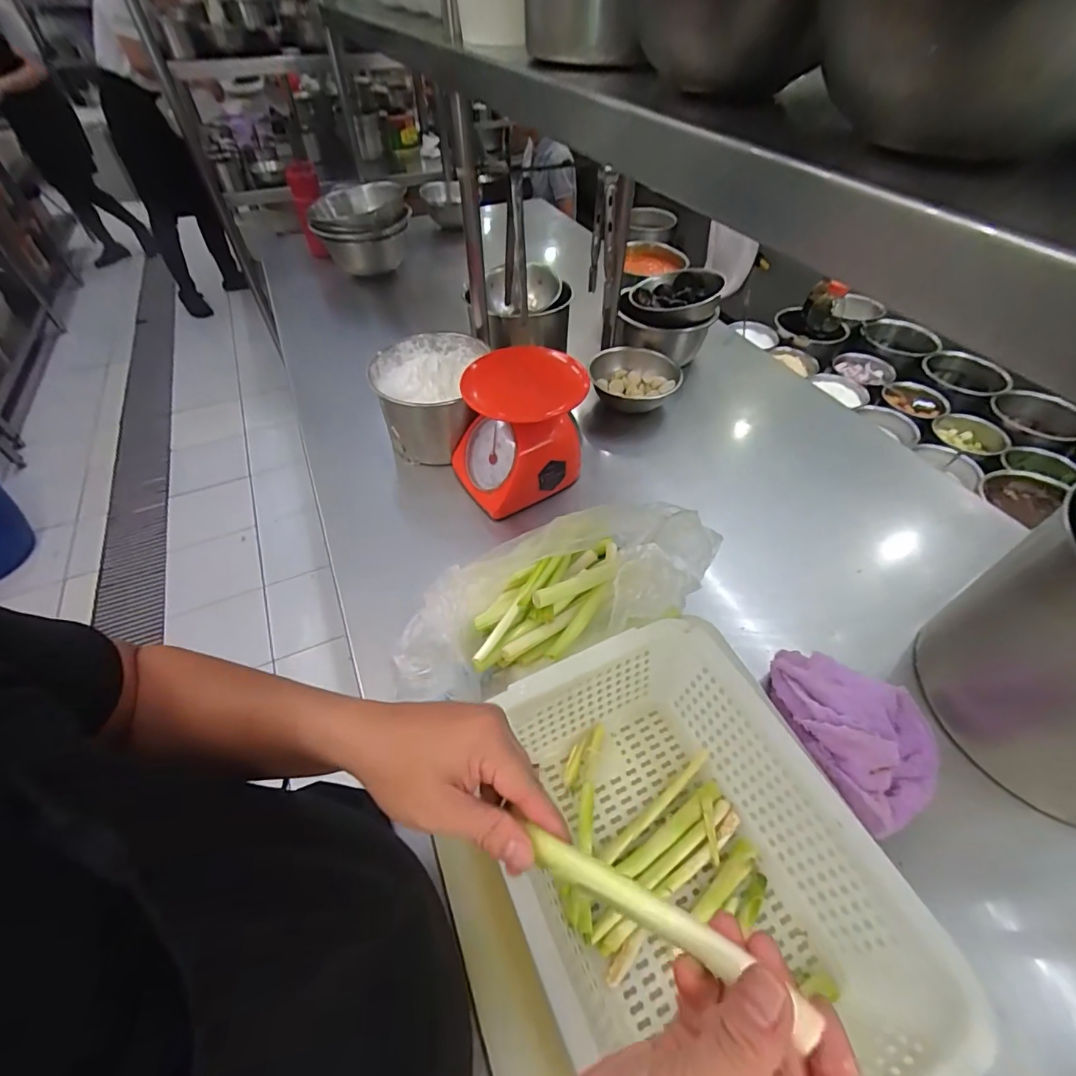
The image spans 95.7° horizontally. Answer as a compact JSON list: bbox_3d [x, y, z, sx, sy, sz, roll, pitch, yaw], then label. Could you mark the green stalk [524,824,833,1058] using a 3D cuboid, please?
[{"bbox_3d":[0.047,0.164,0.214,0.130,0.008,0.014,7,46,38],"label":"green stalk"}]

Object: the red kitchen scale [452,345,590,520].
[{"bbox_3d":[-0.025,-0.155,0.685,0.175,0.168,0.142,-25,54,-20],"label":"red kitchen scale"}]

